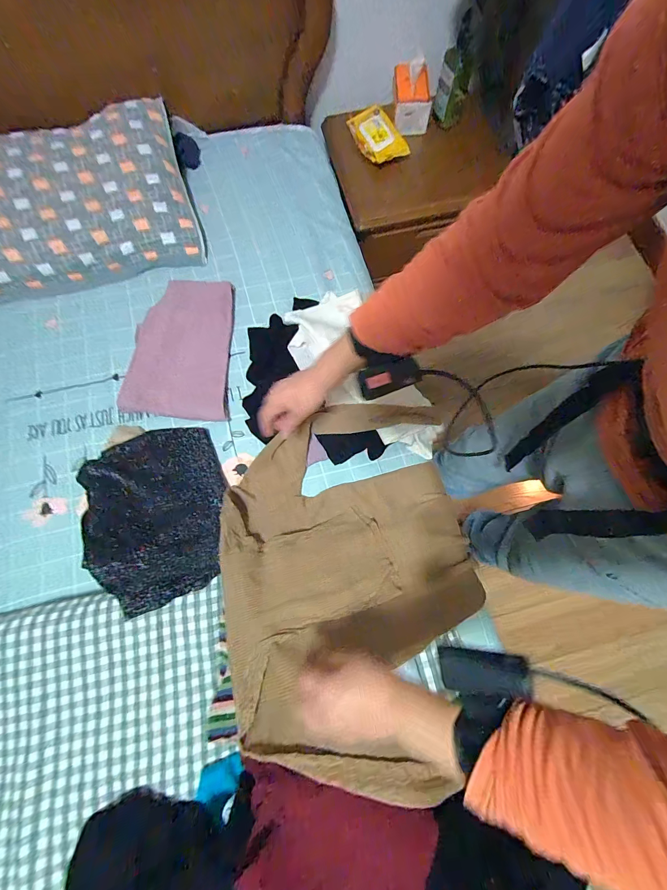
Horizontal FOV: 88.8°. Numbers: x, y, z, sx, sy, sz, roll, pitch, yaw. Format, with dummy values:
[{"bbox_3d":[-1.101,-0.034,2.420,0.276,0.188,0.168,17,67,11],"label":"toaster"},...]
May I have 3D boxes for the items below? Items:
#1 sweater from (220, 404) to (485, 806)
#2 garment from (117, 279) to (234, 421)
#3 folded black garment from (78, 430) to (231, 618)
[{"bbox_3d":[0.024,0.165,0.508,0.382,0.166,0.436,-19,74,-6],"label":"sweater"},{"bbox_3d":[-0.309,-0.203,0.691,0.199,0.034,0.301,2,73,2],"label":"garment"},{"bbox_3d":[-0.281,0.105,0.560,0.202,0.110,0.278,-25,74,-6],"label":"folded black garment"}]

